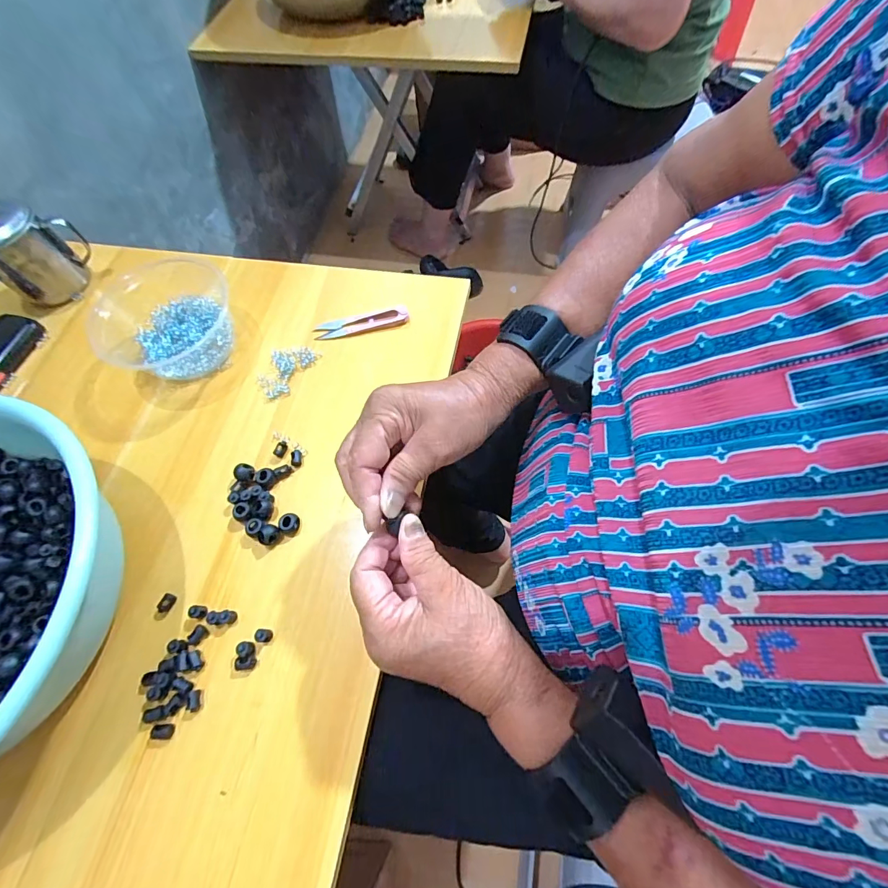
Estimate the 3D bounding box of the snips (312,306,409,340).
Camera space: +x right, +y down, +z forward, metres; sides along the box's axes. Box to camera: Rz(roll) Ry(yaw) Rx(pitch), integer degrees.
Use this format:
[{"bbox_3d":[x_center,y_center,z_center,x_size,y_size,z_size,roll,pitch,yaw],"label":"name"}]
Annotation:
[{"bbox_3d":[-0.090,-0.132,0.458,0.101,0.010,0.019,-10,65,-1],"label":"snips"}]

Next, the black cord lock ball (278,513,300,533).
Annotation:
[{"bbox_3d":[-0.134,0.069,0.366,0.014,0.014,0.015,-1,65,3],"label":"black cord lock ball"}]

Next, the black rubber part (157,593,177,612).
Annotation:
[{"bbox_3d":[-0.229,0.131,0.347,0.011,0.004,0.015,19,68,12],"label":"black rubber part"}]

